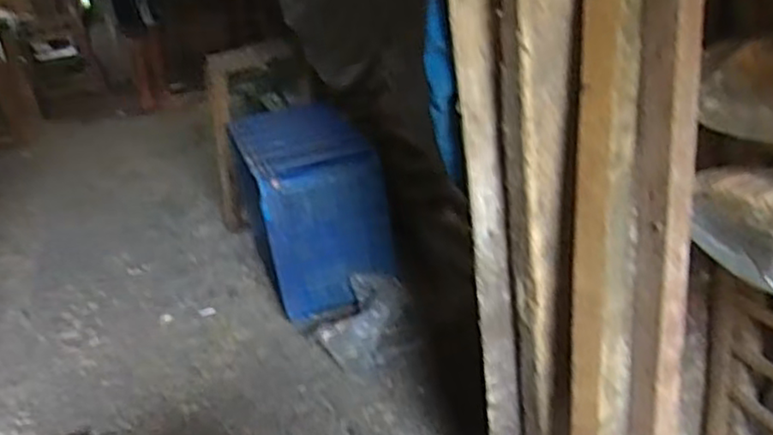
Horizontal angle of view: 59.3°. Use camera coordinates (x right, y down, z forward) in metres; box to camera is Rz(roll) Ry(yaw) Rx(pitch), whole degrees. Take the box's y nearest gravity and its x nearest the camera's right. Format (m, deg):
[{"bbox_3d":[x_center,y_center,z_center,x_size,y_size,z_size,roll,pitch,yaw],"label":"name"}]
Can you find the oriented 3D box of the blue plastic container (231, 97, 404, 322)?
[{"bbox_3d":[-0.238,-0.068,1.952,0.301,0.415,0.719,-14,25,-15],"label":"blue plastic container"}]

